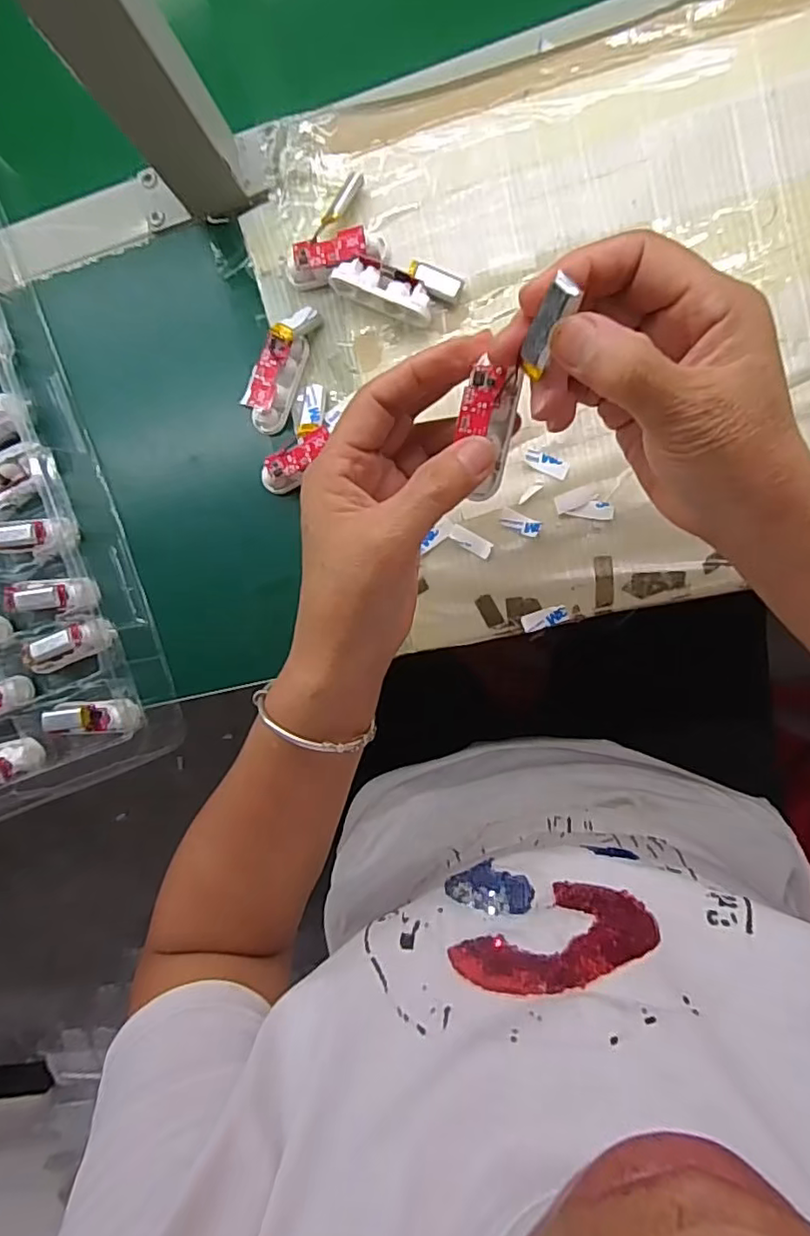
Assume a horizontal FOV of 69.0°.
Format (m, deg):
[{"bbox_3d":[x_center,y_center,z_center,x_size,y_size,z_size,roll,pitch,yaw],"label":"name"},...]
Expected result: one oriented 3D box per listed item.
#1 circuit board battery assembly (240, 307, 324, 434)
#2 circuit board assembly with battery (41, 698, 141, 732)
[{"bbox_3d":[-0.076,-0.154,0.361,0.021,0.022,0.077,23,94,8],"label":"circuit board battery assembly"},{"bbox_3d":[-0.200,0.064,0.376,0.058,0.016,0.021,-5,90,9],"label":"circuit board assembly with battery"}]

